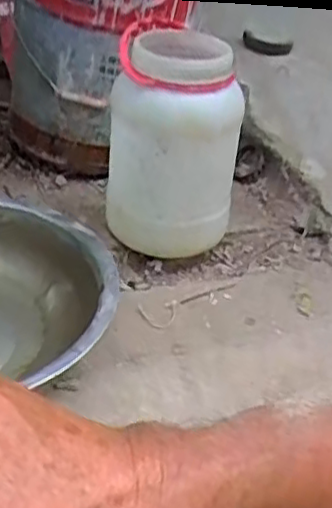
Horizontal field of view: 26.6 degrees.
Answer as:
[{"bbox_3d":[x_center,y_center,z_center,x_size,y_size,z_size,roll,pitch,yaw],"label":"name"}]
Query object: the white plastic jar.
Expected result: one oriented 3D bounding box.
[{"bbox_3d":[0.010,-0.144,0.945,0.169,0.261,0.177,4,35,0],"label":"white plastic jar"}]

